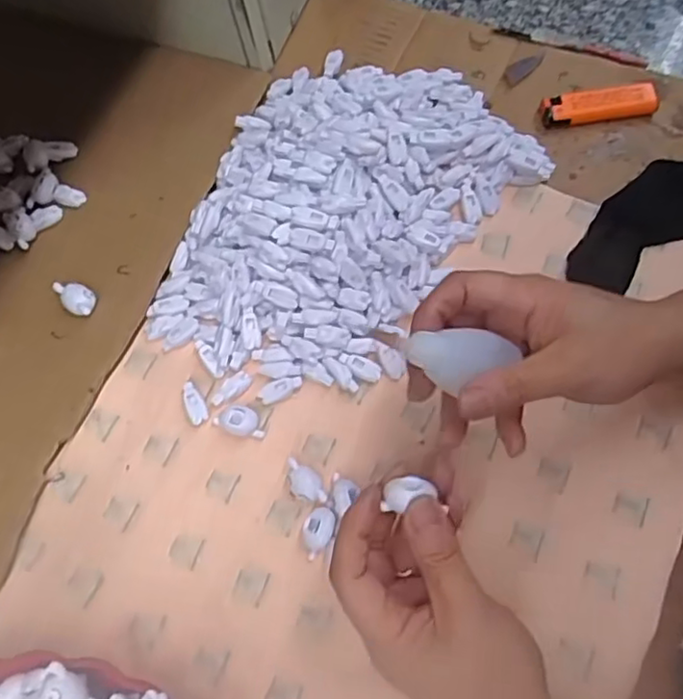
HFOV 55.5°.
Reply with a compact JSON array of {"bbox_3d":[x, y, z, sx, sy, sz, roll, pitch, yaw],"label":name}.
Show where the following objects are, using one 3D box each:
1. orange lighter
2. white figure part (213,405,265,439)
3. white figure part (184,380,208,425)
[{"bbox_3d":[0.188,-0.178,0.474,0.080,0.016,0.023,-5,69,-1],"label":"orange lighter"},{"bbox_3d":[-0.064,0.044,0.407,0.033,0.009,0.018,20,71,8],"label":"white figure part"},{"bbox_3d":[-0.095,0.034,0.418,0.012,0.008,0.027,-24,71,-8],"label":"white figure part"}]

